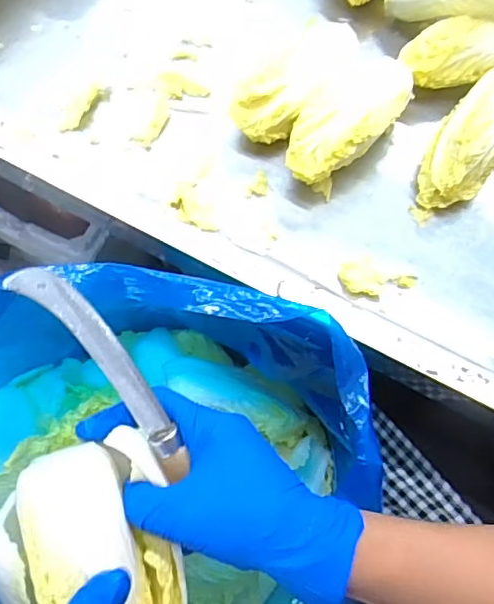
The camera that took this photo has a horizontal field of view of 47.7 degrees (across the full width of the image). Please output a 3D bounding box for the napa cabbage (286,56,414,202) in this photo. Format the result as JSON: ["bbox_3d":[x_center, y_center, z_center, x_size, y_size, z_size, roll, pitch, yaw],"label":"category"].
[{"bbox_3d":[0.079,-0.136,0.416,0.056,0.051,0.131,40,75,13],"label":"napa cabbage"}]

